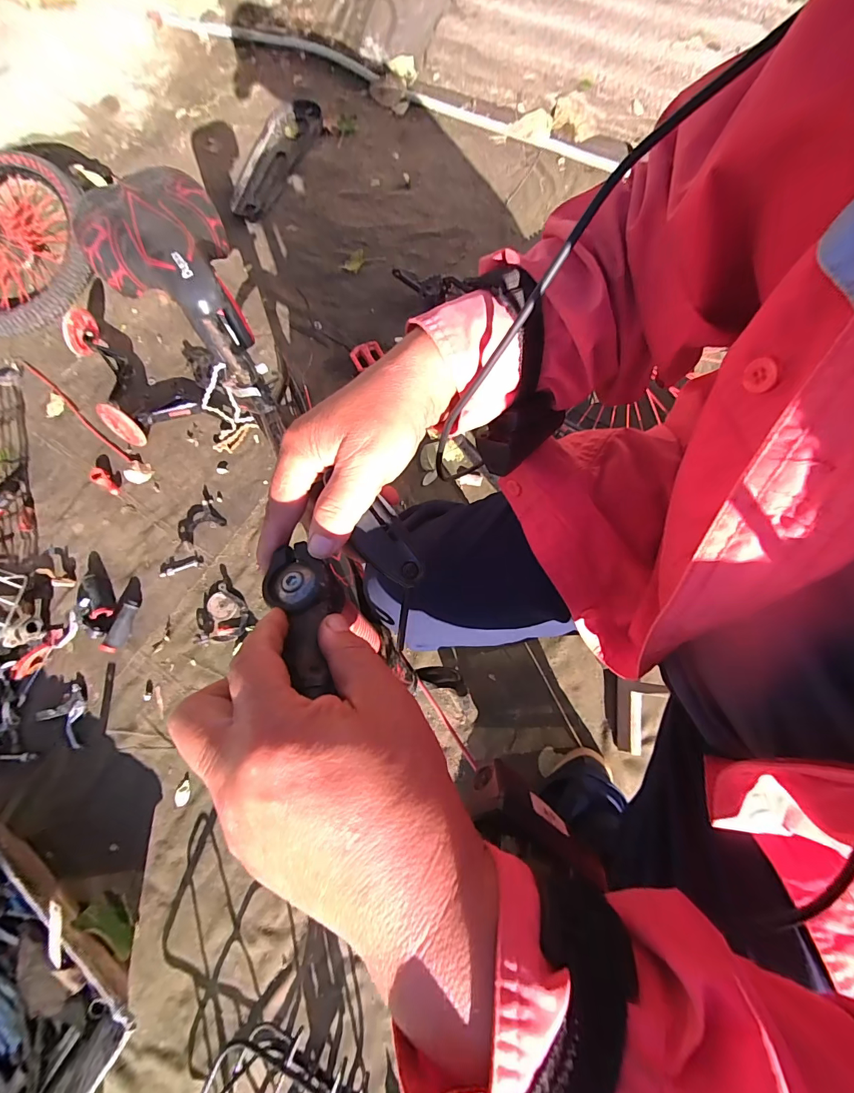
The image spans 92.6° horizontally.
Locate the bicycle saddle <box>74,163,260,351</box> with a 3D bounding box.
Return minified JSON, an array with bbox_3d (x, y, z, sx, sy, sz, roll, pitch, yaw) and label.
[{"bbox_3d":[-0.256,-0.281,0.389,0.128,0.056,0.197,-27,71,-5],"label":"bicycle saddle"}]

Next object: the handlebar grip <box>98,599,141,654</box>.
[{"bbox_3d":[-0.603,0.157,0.805,0.031,0.031,0.102,12,73,8],"label":"handlebar grip"}]

